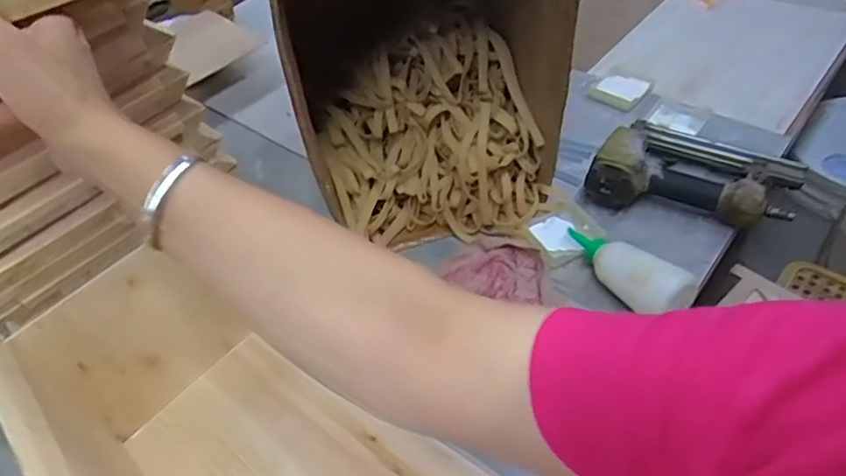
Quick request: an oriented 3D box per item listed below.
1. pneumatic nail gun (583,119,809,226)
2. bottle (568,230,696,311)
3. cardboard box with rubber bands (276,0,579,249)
[{"bbox_3d":[0.336,-0.084,0.715,0.224,0.058,0.172,23,55,24],"label":"pneumatic nail gun"},{"bbox_3d":[0.215,0.031,0.636,0.053,0.052,0.154,-32,53,-20],"label":"bottle"},{"bbox_3d":[-0.006,-0.230,0.662,0.278,0.387,0.280,-12,48,-4],"label":"cardboard box with rubber bands"}]

